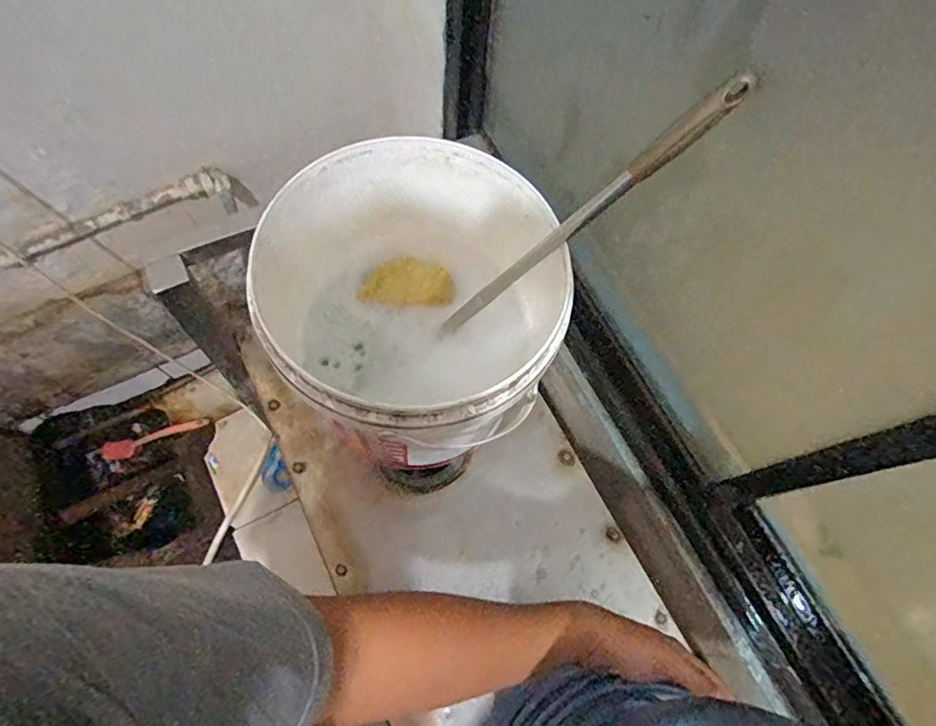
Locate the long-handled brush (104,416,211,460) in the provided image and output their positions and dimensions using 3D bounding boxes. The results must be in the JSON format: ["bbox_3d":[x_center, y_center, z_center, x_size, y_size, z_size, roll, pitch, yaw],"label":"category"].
[{"bbox_3d":[-0.856,0.204,1.493,0.297,0.059,0.054,-14,70,-8],"label":"long-handled brush"}]

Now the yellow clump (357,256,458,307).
[{"bbox_3d":[-0.078,-0.102,0.691,0.118,0.025,0.054,1,69,-3],"label":"yellow clump"}]

